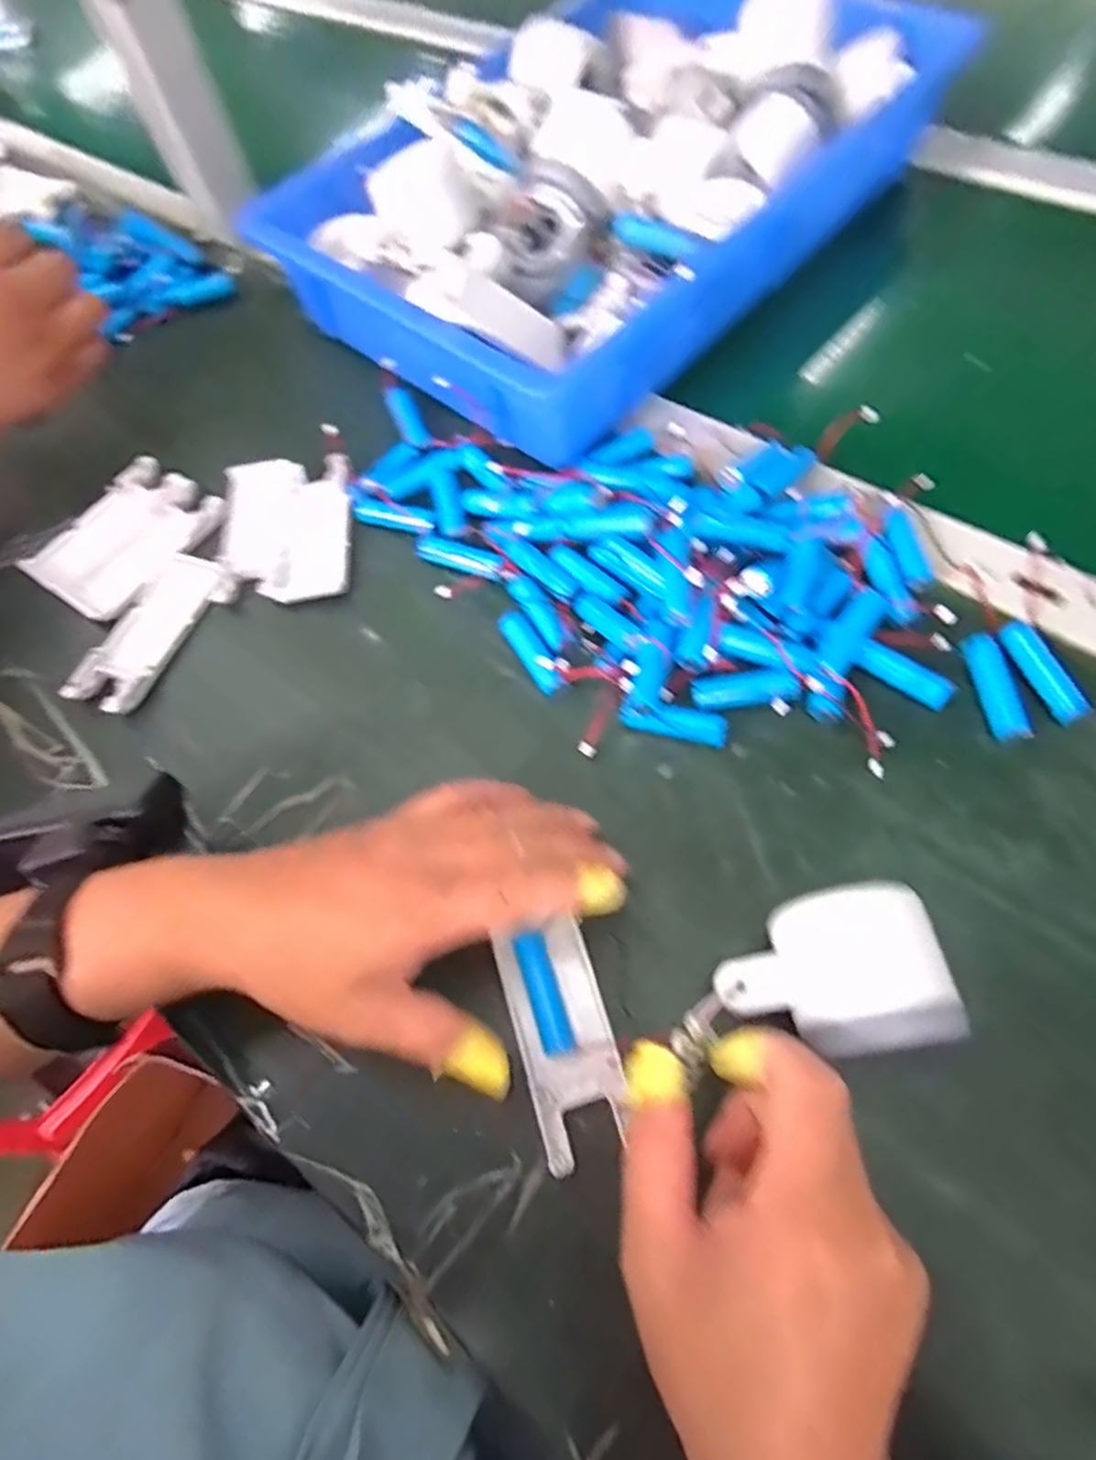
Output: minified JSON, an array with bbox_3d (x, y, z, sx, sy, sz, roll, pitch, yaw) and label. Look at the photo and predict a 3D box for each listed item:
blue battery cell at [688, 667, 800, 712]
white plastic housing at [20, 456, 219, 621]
[{"bbox_3d":[0.098,-0.021,0.353,0.051,0.014,0.013,-8,65,3],"label":"blue battery cell"},{"bbox_3d":[-0.266,-0.122,0.444,0.081,0.012,0.105,32,73,19],"label":"white plastic housing"}]

